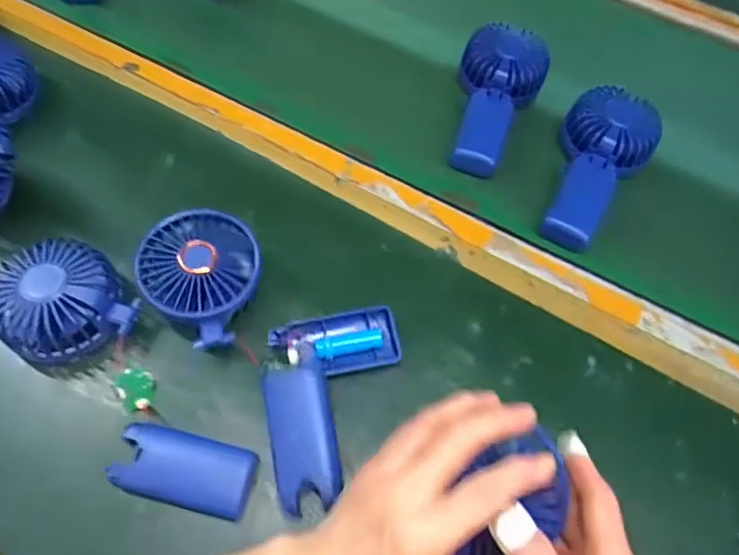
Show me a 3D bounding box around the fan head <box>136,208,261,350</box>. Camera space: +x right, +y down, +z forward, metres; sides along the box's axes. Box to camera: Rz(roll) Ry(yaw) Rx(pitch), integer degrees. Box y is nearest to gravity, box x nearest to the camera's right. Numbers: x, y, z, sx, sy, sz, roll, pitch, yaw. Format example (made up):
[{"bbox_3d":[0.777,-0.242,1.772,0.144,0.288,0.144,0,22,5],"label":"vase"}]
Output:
[{"bbox_3d":[-0.121,0.000,0.421,0.093,0.058,0.080,40,63,17],"label":"fan head"}]

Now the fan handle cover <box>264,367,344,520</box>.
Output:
[{"bbox_3d":[-0.043,0.105,0.373,0.043,0.015,0.090,-6,60,-10],"label":"fan handle cover"}]

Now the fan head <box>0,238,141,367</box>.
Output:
[{"bbox_3d":[-0.218,0.022,0.404,0.079,0.054,0.085,3,59,-5],"label":"fan head"}]

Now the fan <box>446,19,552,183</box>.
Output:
[{"bbox_3d":[0.123,-0.167,0.539,0.087,0.054,0.148,16,60,4],"label":"fan"}]

